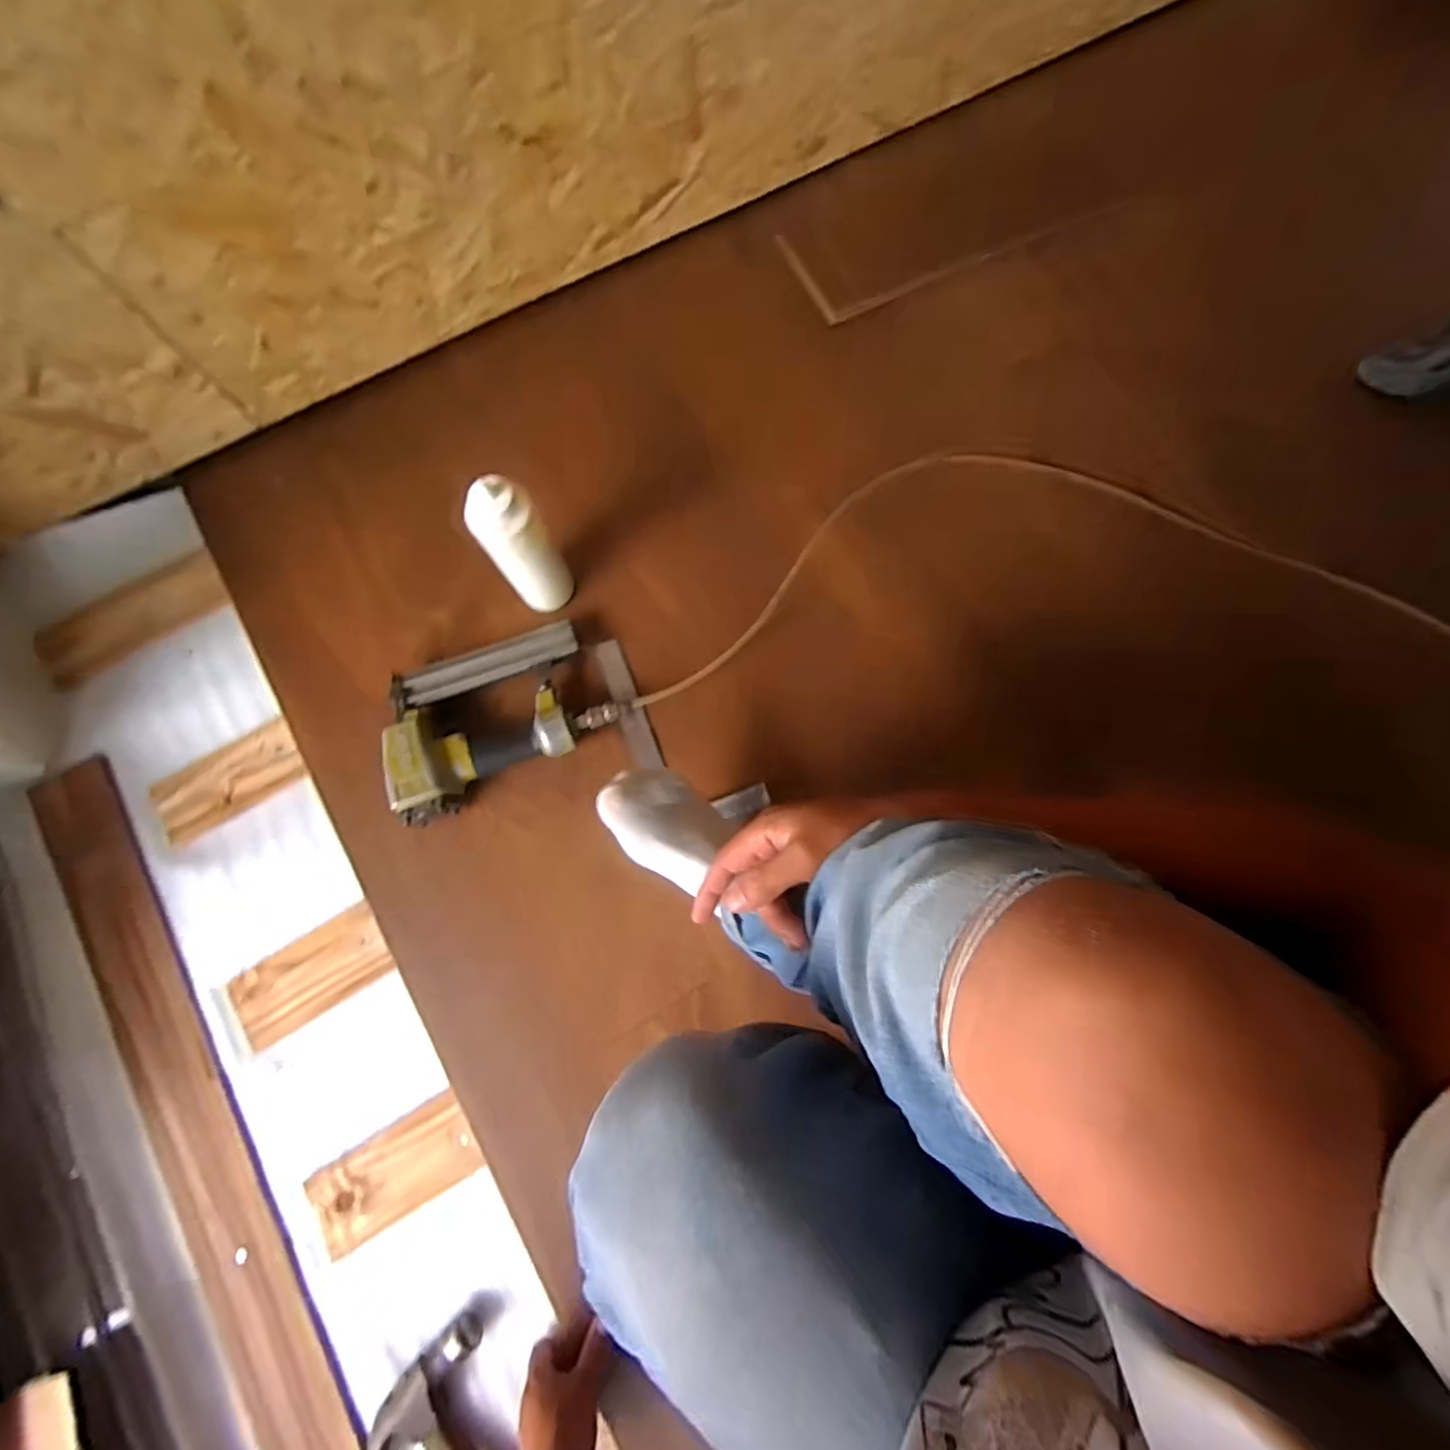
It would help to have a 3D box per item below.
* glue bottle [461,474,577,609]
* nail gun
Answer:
[{"bbox_3d":[-0.210,-0.174,0.650,0.065,0.215,0.059,-39,82,-10],"label":"glue bottle"},{"bbox_3d":[-0.259,-0.014,0.677,0.236,0.050,0.157,-25,80,-7],"label":"nail gun"}]

